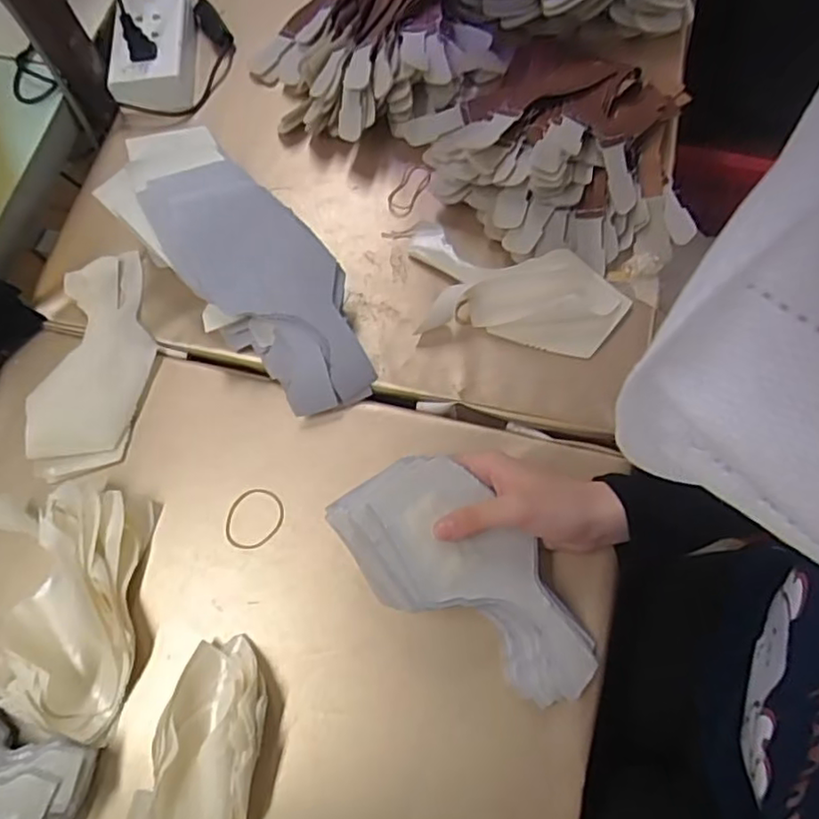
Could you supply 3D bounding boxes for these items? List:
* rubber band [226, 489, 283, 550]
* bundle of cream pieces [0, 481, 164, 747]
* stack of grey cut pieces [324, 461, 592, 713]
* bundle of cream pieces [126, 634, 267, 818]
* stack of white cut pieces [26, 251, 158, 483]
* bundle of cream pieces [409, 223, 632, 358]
[{"bbox_3d":[-0.119,0.084,0.498,0.043,0.005,0.047,-2,69,4],"label":"rubber band"},{"bbox_3d":[-0.250,0.139,0.458,0.111,0.034,0.178,-2,69,4],"label":"bundle of cream pieces"},{"bbox_3d":[0.044,0.110,0.433,0.195,0.024,0.093,41,73,-5],"label":"stack of grey cut pieces"},{"bbox_3d":[-0.142,0.243,0.416,0.081,0.034,0.176,15,71,10],"label":"bundle of cream pieces"},{"bbox_3d":[-0.258,-0.040,0.535,0.079,0.024,0.194,-3,69,4],"label":"stack of white cut pieces"},{"bbox_3d":[0.086,-0.096,0.527,0.178,0.035,0.090,6,72,6],"label":"bundle of cream pieces"}]

